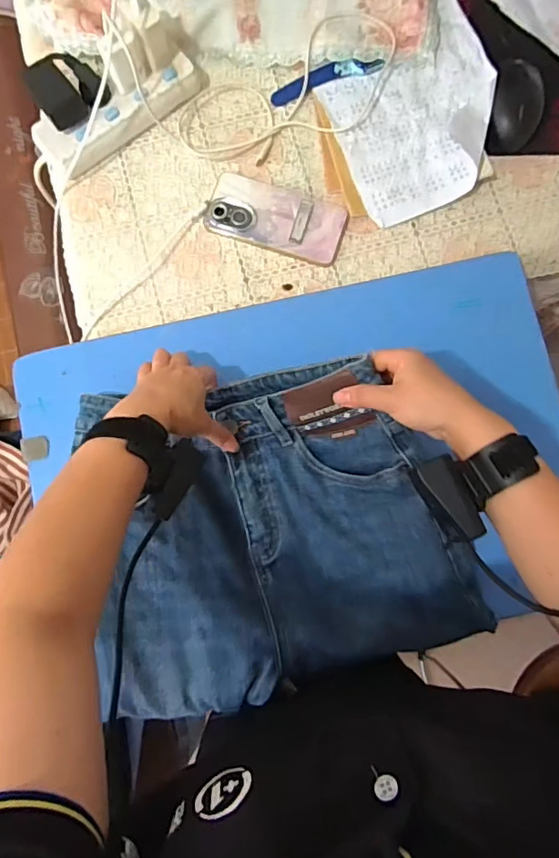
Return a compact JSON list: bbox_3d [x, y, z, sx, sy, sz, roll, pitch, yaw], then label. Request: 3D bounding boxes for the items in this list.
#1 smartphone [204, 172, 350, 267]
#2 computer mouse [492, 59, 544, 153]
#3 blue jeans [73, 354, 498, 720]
[{"bbox_3d":[-0.004,-0.254,0.614,0.165,0.011,0.079,17,81,4],"label":"smartphone"},{"bbox_3d":[0.287,-0.395,0.618,0.060,0.030,0.105,9,81,2],"label":"computer mouse"},{"bbox_3d":[-0.018,0.101,0.504,0.369,0.115,0.326,-18,81,-2],"label":"blue jeans"}]

